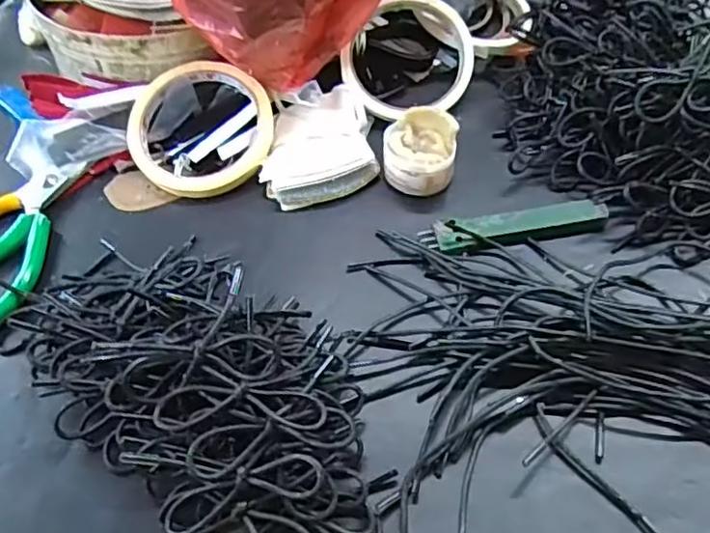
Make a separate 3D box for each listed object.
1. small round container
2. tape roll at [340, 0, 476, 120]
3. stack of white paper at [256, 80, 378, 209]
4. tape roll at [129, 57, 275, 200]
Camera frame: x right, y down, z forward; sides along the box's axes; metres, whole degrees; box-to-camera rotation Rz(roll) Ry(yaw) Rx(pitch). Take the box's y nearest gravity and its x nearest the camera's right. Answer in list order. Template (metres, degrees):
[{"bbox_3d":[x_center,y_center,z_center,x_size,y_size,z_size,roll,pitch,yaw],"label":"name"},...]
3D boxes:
[{"bbox_3d":[0.040,-0.073,0.400,0.043,0.037,0.045,-1,53,2],"label":"small round container"},{"bbox_3d":[0.038,-0.143,0.447,0.085,0.012,0.091,0,81,-1],"label":"tape roll"},{"bbox_3d":[-0.024,-0.080,0.420,0.070,0.027,0.083,-6,53,-2],"label":"stack of white paper"},{"bbox_3d":[-0.100,-0.091,0.422,0.094,0.012,0.094,0,76,1],"label":"tape roll"}]

